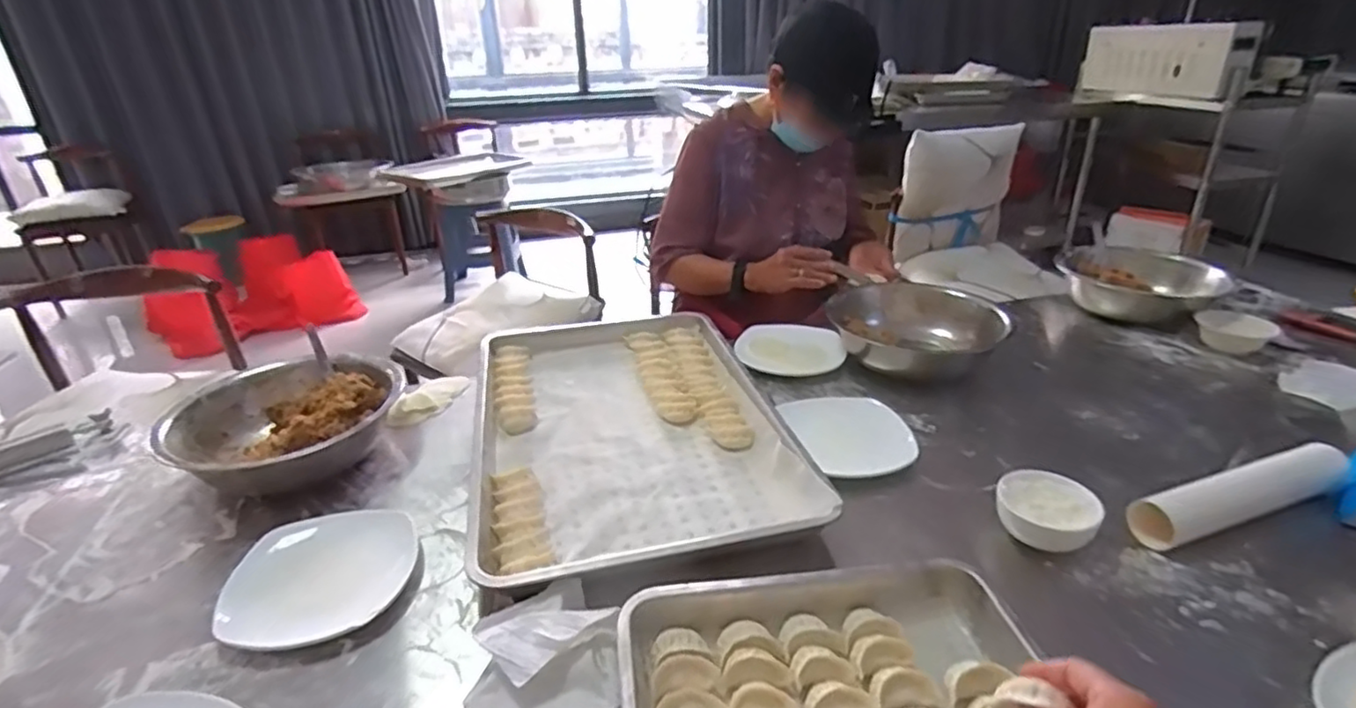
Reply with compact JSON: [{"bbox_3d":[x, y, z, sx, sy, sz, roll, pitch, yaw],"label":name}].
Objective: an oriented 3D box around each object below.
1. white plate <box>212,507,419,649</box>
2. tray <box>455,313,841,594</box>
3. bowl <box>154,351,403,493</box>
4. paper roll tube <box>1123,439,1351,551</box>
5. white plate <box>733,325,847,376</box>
[{"bbox_3d":[-0.366,0.226,0.680,0.178,0.033,0.178,-3,26,-3],"label":"white plate"},{"bbox_3d":[-0.072,0.081,0.912,0.388,0.042,0.586,-7,27,-11],"label":"tray"},{"bbox_3d":[-0.515,0.099,0.891,0.286,0.097,0.249,-2,26,-1],"label":"bowl"},{"bbox_3d":[0.625,0.150,0.727,0.290,0.054,0.049,-10,28,-17],"label":"paper roll tube"},{"bbox_3d":[0.186,-0.010,1.094,0.171,0.016,0.106,1,52,10],"label":"white plate"}]

